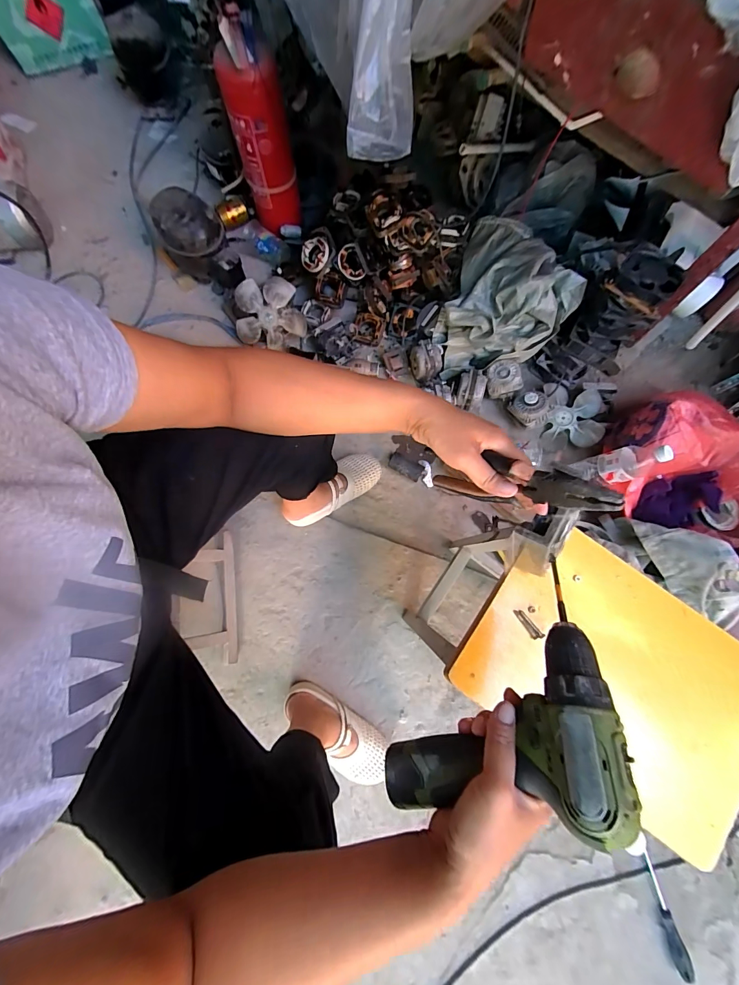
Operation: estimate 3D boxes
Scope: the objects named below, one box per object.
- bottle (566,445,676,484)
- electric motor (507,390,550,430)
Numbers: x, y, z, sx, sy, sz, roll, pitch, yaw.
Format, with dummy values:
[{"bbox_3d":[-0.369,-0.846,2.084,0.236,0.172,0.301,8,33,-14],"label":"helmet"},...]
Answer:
[{"bbox_3d":[0.541,-0.060,0.797,0.056,0.195,0.067,23,74,-20],"label":"bottle"},{"bbox_3d":[0.396,-0.209,0.897,0.083,0.048,0.087,0,75,-1],"label":"electric motor"}]

